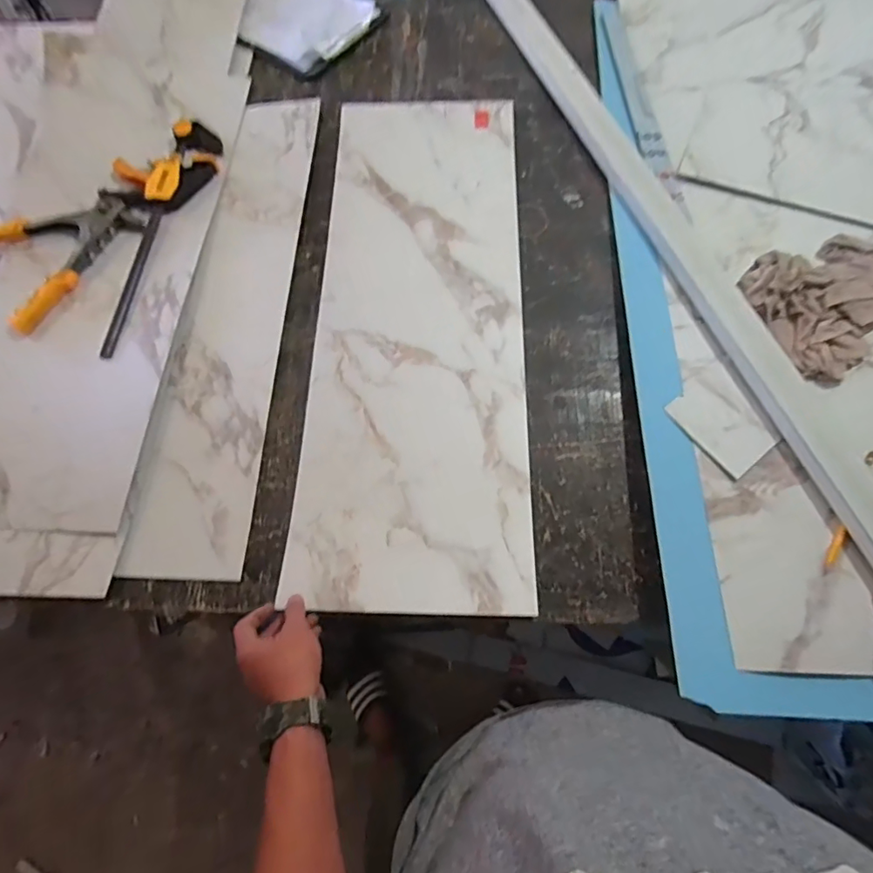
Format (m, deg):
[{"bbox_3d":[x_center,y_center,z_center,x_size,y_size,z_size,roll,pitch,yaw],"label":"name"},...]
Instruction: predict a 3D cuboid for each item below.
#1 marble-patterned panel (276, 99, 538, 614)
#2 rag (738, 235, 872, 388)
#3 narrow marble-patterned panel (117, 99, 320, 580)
[{"bbox_3d":[-0.028,-0.191,0.771,0.305,0.019,0.846,0,67,4],"label":"marble-patterned panel"},{"bbox_3d":[0.526,-0.198,0.717,0.177,0.031,0.237,39,75,17],"label":"rag"},{"bbox_3d":[-0.298,-0.212,0.777,0.147,0.020,0.806,1,68,1],"label":"narrow marble-patterned panel"}]

